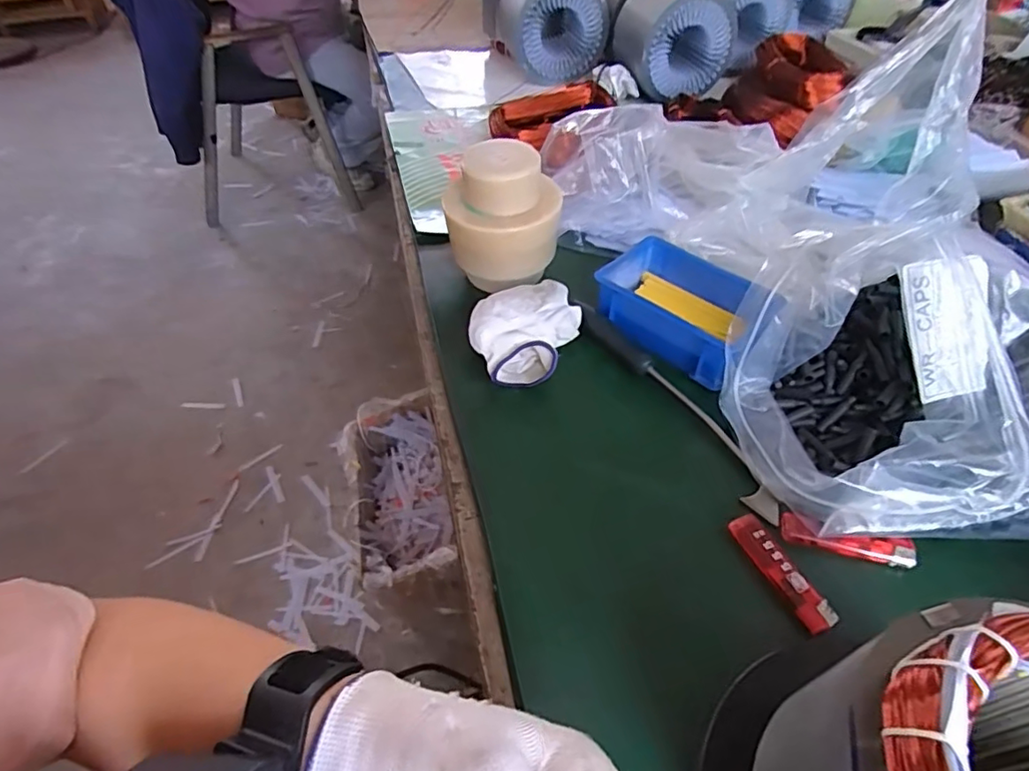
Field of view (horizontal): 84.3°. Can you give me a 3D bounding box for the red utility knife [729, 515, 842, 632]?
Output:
[{"bbox_3d":[0.176,0.123,0.376,0.022,0.009,0.082,-18,51,-16],"label":"red utility knife"}]

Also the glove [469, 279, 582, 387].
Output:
[{"bbox_3d":[0.010,-0.050,0.512,0.100,0.045,0.100,-3,48,-3],"label":"glove"}]

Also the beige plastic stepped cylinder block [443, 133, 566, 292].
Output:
[{"bbox_3d":[-0.011,-0.159,0.564,0.109,0.134,0.091,-5,48,-4],"label":"beige plastic stepped cylinder block"}]

